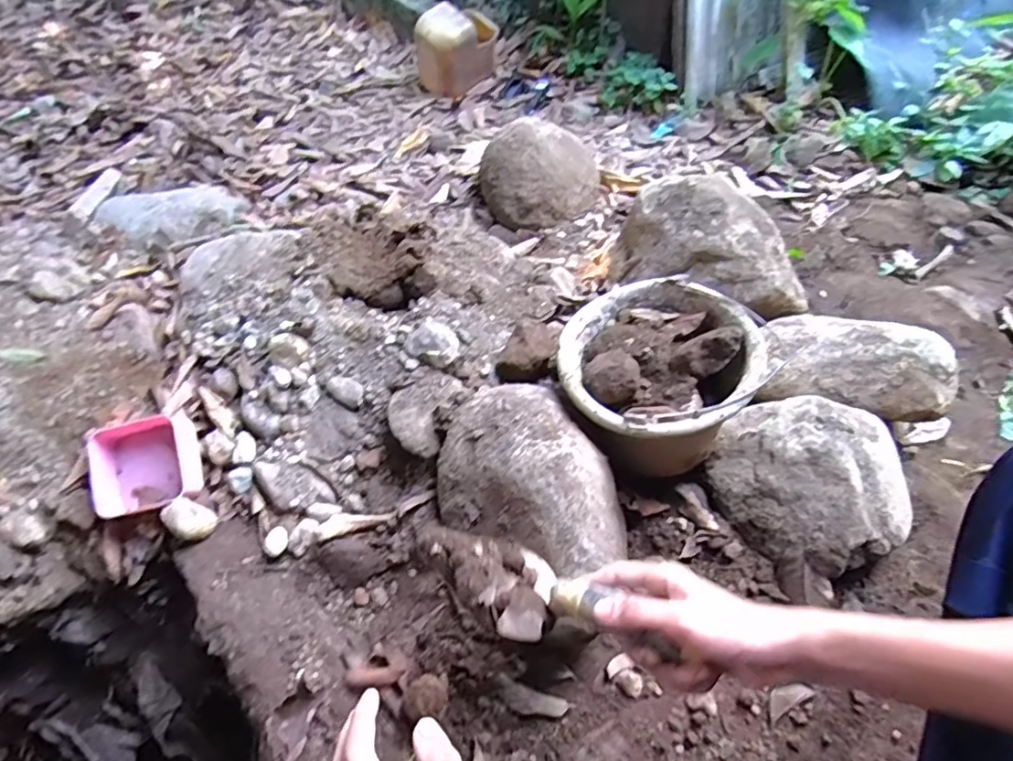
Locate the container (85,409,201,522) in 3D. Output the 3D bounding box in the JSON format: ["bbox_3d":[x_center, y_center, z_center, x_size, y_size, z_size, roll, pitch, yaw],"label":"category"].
[{"bbox_3d":[-0.470,0.109,0.749,0.115,0.068,0.116,-16,91,4],"label":"container"}]

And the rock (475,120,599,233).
[{"bbox_3d":[0.067,-0.452,1.255,0.238,0.159,0.243,28,58,21],"label":"rock"}]

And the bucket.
[{"bbox_3d":[0.185,-0.003,0.746,0.226,0.165,0.241,-1,52,1],"label":"bucket"}]

